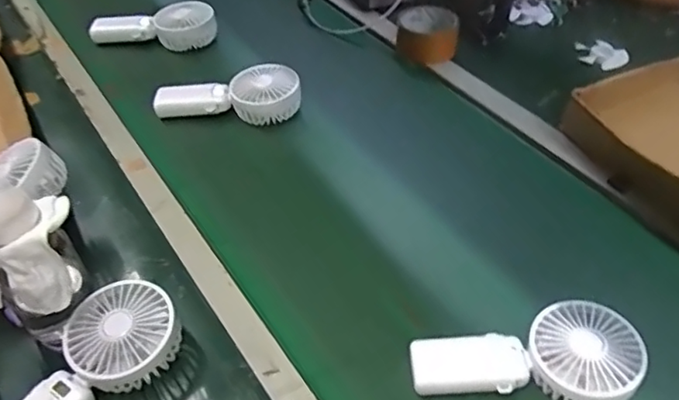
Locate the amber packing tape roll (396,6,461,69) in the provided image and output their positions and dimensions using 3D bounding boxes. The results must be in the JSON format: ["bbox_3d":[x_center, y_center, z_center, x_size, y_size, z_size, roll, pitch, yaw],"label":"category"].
[{"bbox_3d":[0.130,-0.243,0.868,0.086,0.059,0.079,9,45,9],"label":"amber packing tape roll"}]

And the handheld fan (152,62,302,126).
[{"bbox_3d":[-0.145,-0.136,0.774,0.187,0.048,0.073,0,45,0],"label":"handheld fan"}]

